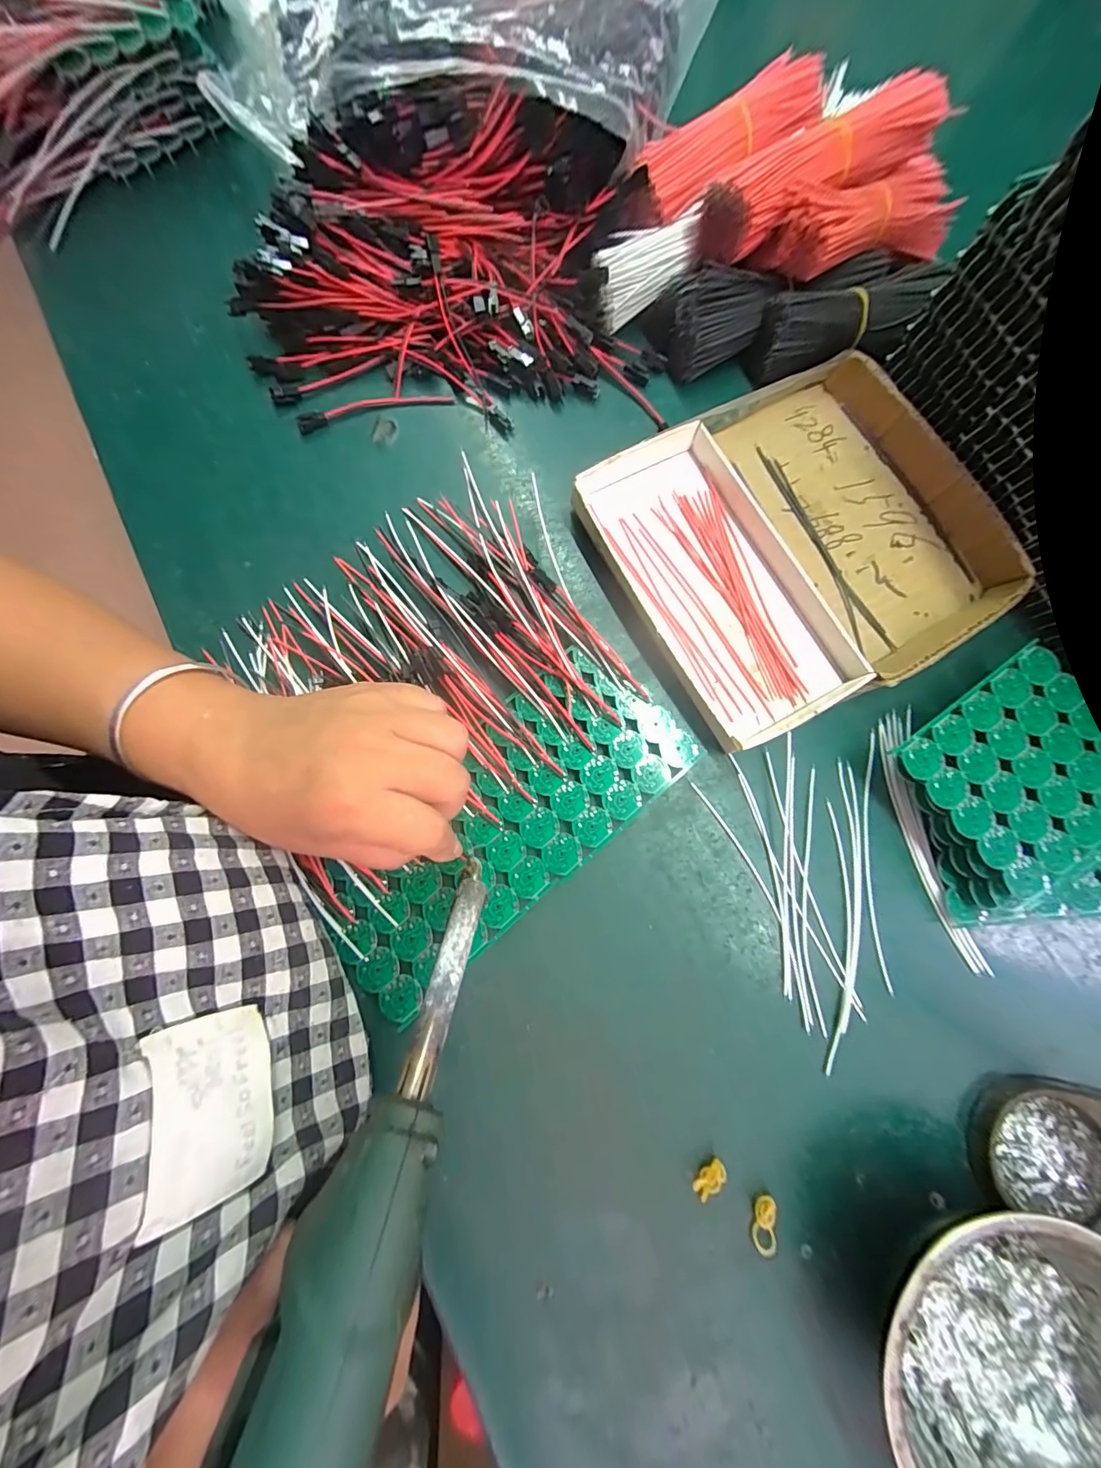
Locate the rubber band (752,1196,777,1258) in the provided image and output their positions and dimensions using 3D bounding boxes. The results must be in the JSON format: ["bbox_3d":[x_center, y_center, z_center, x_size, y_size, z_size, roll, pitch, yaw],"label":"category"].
[{"bbox_3d":[0.105,0.240,0.226,0.012,0.005,0.022,5,80,1],"label":"rubber band"}]

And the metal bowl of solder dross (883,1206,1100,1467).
[{"bbox_3d":[0.196,0.267,0.201,0.121,0.042,0.119,0,80,0],"label":"metal bowl of solder dross"}]

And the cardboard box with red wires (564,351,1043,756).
[{"bbox_3d":[0.150,-0.117,0.281,0.215,0.024,0.191,-29,81,-5],"label":"cardboard box with red wires"}]

